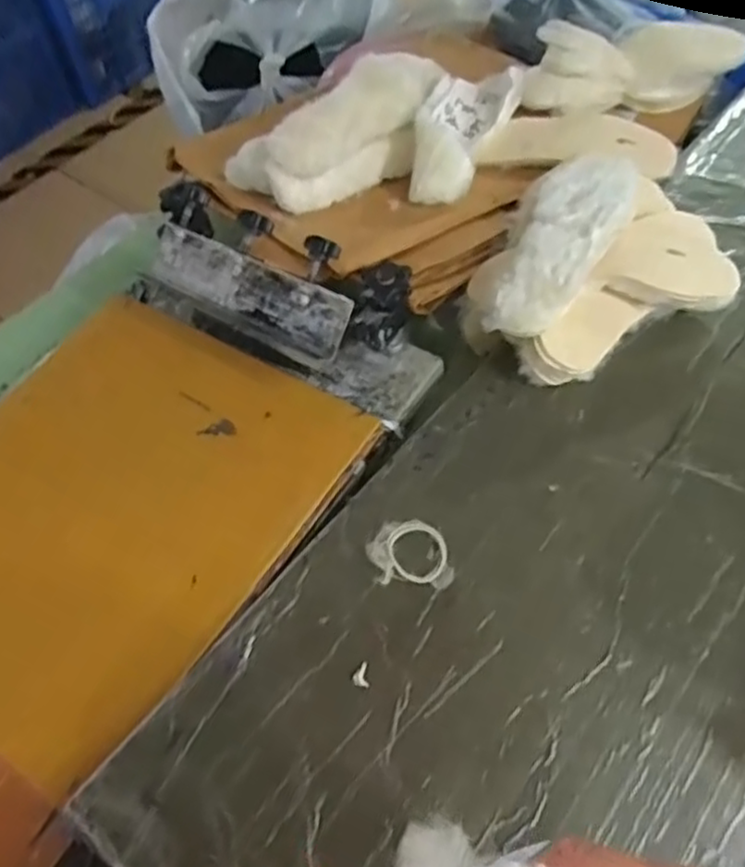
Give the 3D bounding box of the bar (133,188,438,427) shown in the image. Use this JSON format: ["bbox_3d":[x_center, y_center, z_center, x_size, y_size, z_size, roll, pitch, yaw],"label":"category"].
[{"bbox_3d":[-0.093,-0.140,0.710,0.340,0.143,0.103,27,62,20],"label":"bar"}]

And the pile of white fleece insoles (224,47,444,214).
[{"bbox_3d":[-0.023,-0.351,0.804,0.278,0.084,0.117,-39,62,-20],"label":"pile of white fleece insoles"}]

